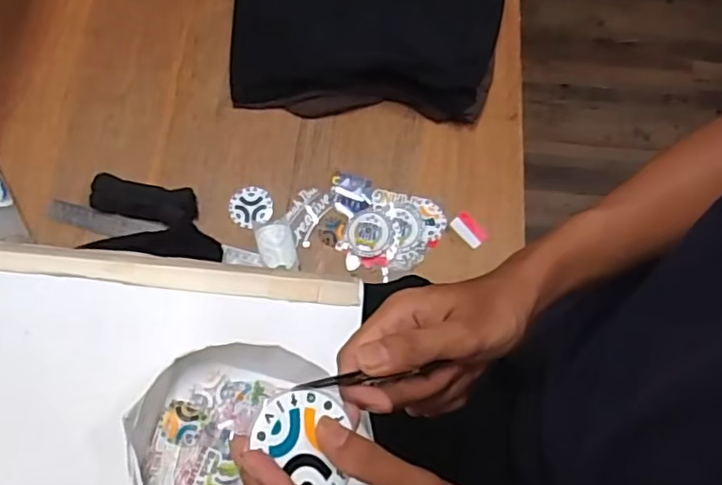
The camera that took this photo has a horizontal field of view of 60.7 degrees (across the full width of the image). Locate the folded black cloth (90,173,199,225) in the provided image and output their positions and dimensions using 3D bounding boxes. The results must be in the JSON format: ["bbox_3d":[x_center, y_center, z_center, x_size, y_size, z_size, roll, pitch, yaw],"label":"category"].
[{"bbox_3d":[-0.269,-0.055,0.765,0.131,0.025,0.048,13,71,2],"label":"folded black cloth"}]

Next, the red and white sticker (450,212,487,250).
[{"bbox_3d":[0.139,-0.017,0.788,0.031,0.004,0.047,-38,76,-14],"label":"red and white sticker"}]

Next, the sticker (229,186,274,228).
[{"bbox_3d":[-0.141,-0.045,0.791,0.054,0.007,0.054,1,76,-3],"label":"sticker"}]

